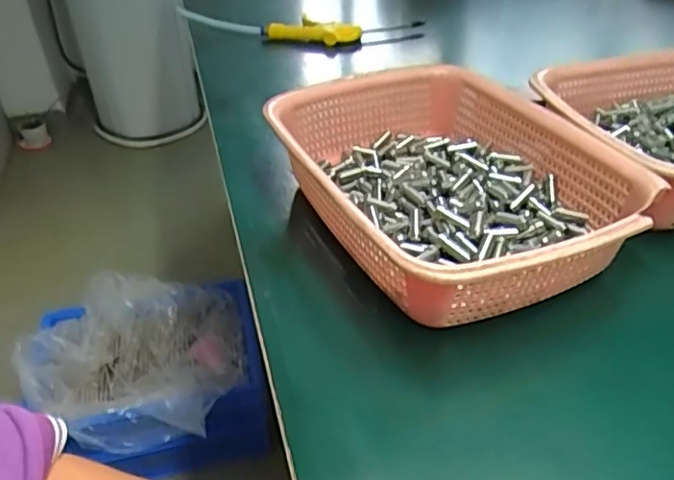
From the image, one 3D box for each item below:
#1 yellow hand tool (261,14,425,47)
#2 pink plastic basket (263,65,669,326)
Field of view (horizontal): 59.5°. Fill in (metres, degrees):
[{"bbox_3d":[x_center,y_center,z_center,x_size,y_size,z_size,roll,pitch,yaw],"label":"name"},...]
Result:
[{"bbox_3d":[0.005,-0.304,0.864,0.229,0.033,0.044,6,38,11],"label":"yellow hand tool"},{"bbox_3d":[0.091,-0.050,0.477,0.235,0.073,0.291,-14,38,-15],"label":"pink plastic basket"}]

